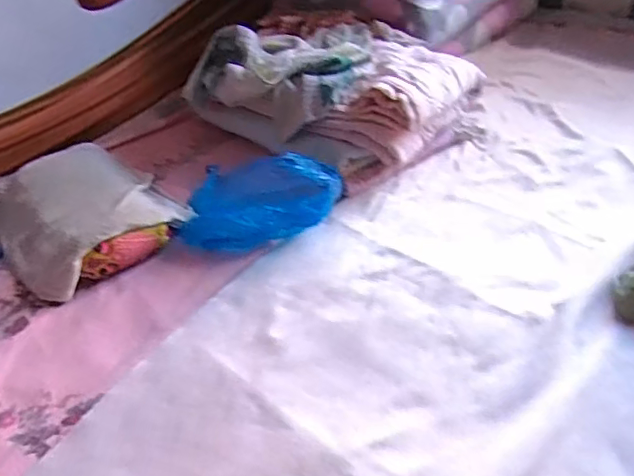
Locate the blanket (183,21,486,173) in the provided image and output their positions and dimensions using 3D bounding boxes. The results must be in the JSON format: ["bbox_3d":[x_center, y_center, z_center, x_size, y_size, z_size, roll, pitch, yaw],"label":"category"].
[{"bbox_3d":[0.030,-0.309,1.136,0.493,0.170,0.384,26,49,31],"label":"blanket"}]

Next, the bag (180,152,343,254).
[{"bbox_3d":[-0.091,-0.067,0.906,0.261,0.096,0.171,-2,40,1],"label":"bag"}]

